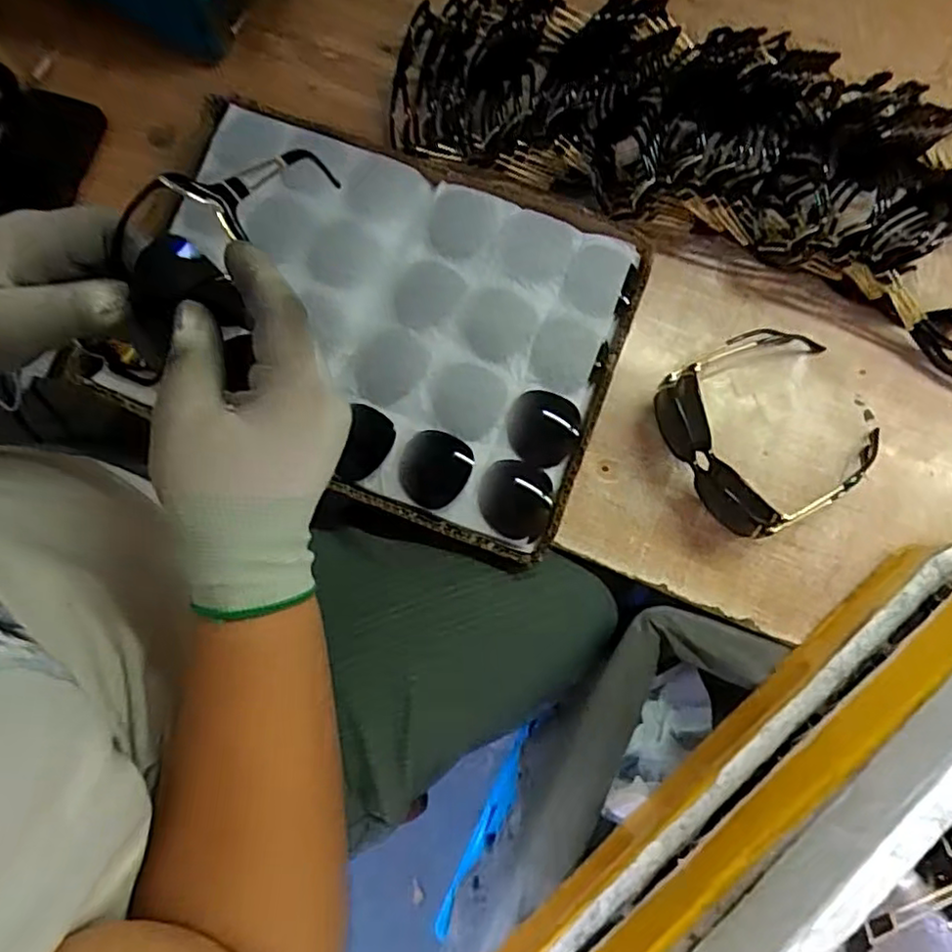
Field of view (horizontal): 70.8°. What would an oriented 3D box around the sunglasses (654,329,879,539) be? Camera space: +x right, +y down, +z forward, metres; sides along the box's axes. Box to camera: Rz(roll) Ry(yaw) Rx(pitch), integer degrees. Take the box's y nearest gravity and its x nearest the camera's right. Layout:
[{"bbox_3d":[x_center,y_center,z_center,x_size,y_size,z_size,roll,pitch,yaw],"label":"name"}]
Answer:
[{"bbox_3d":[0.235,-0.041,0.538,0.160,0.044,0.151,-25,80,-4],"label":"sunglasses"}]

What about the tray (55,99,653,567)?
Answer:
[{"bbox_3d":[-0.084,-0.121,0.548,0.384,0.054,0.269,21,81,5],"label":"tray"}]

